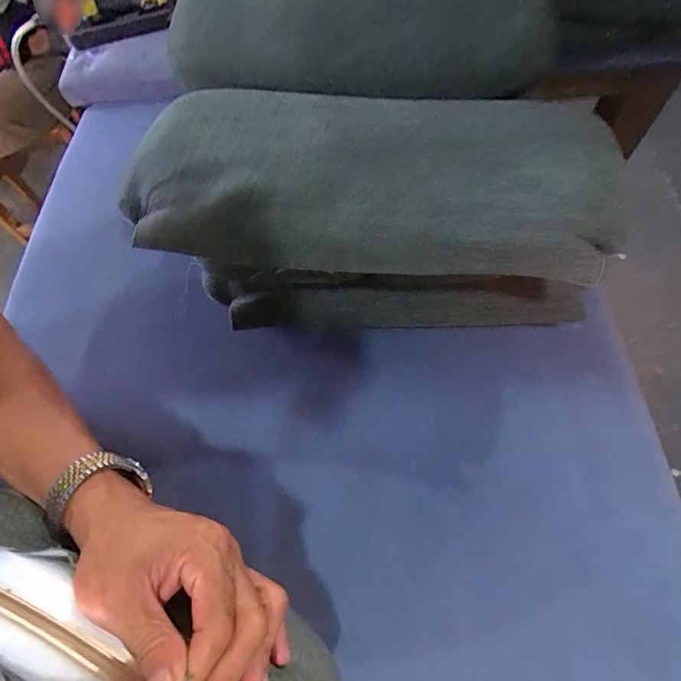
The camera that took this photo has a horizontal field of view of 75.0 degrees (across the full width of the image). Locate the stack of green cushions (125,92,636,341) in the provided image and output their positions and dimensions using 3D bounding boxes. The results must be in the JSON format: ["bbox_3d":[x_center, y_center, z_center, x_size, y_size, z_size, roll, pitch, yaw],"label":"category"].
[{"bbox_3d":[0.029,-0.137,0.478,0.411,0.176,0.225,4,65,6],"label":"stack of green cushions"}]

